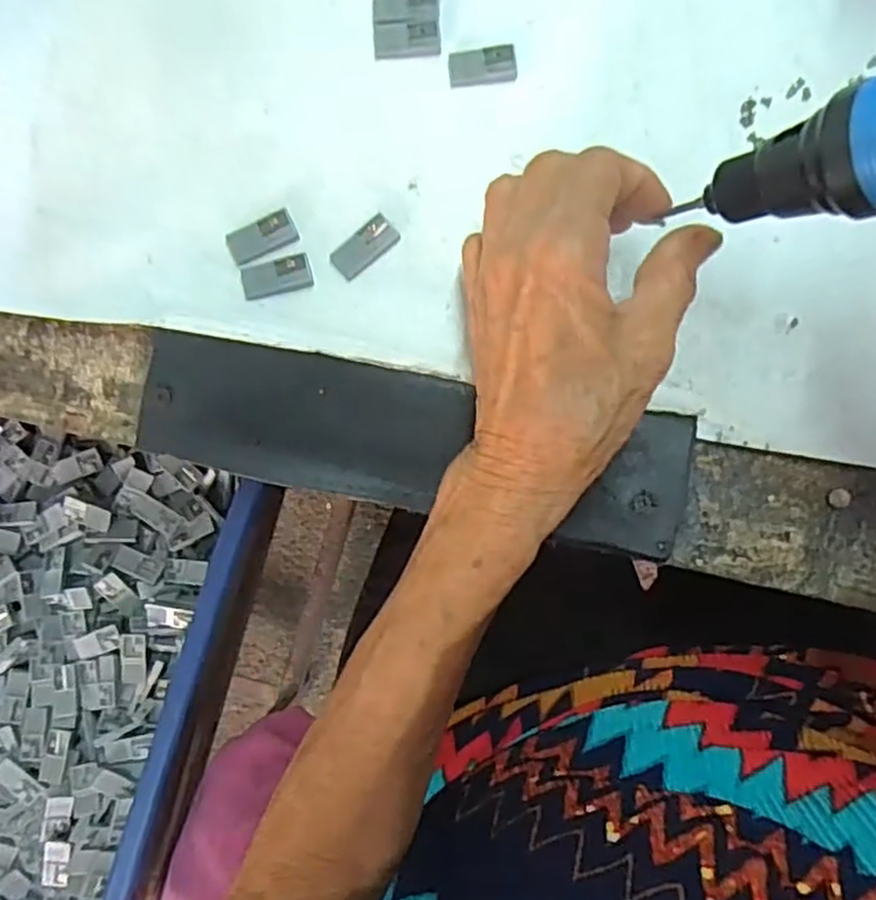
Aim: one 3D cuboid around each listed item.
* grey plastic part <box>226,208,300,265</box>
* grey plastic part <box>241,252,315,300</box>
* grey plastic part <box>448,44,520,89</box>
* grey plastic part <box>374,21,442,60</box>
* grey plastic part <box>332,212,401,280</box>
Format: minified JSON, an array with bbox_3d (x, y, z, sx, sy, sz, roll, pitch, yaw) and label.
[{"bbox_3d":[-0.072,-0.087,0.289,0.028,0.004,0.014,-27,85,-1],"label":"grey plastic part"},{"bbox_3d":[-0.065,-0.070,0.285,0.028,0.004,0.015,-16,85,0],"label":"grey plastic part"},{"bbox_3d":[0.019,-0.160,0.293,0.028,0.004,0.014,-8,85,0],"label":"grey plastic part"},{"bbox_3d":[-0.013,-0.173,0.295,0.028,0.004,0.015,-2,85,1],"label":"grey plastic part"},{"bbox_3d":[-0.030,-0.083,0.288,0.029,0.004,0.014,-41,85,-3],"label":"grey plastic part"}]

